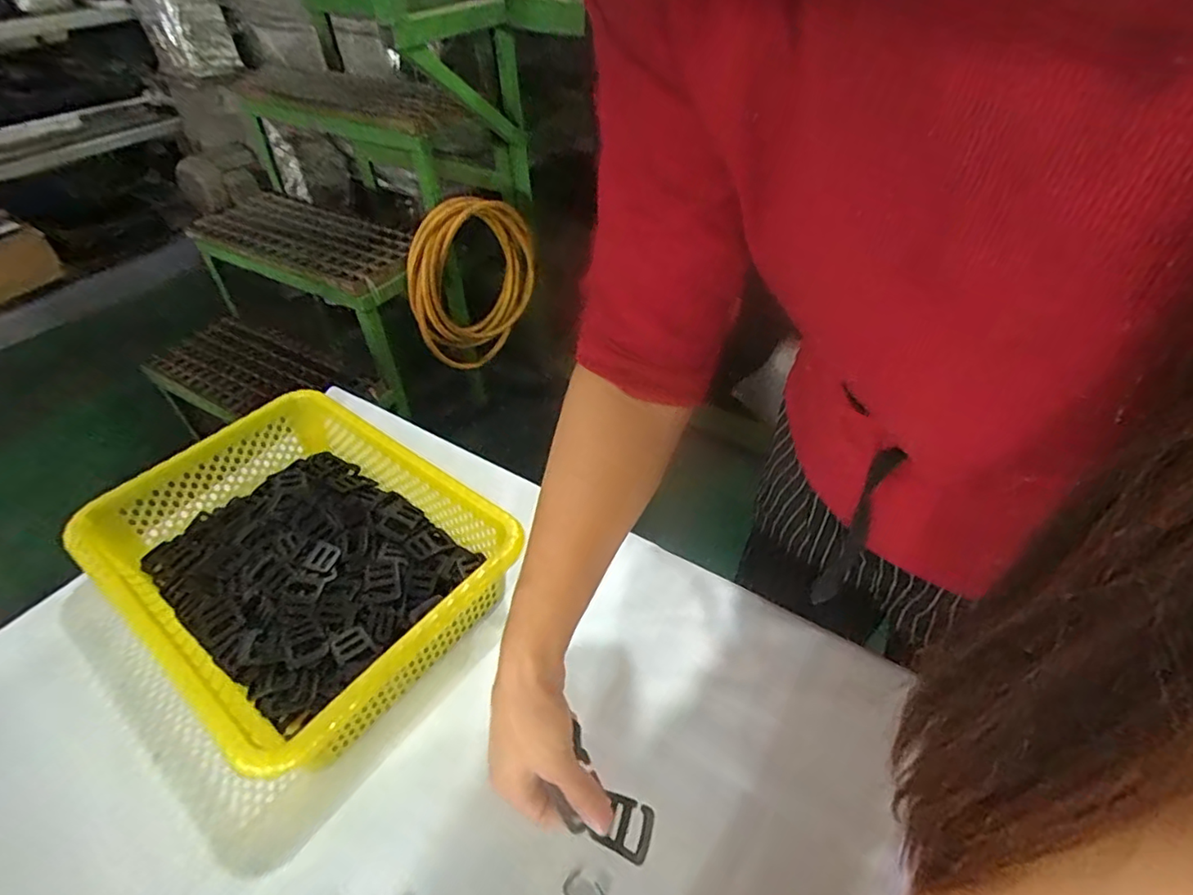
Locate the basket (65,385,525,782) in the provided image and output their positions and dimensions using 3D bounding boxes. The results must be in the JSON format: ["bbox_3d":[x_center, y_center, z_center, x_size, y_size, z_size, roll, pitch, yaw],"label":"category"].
[{"bbox_3d":[-0.263,0.103,0.550,0.349,0.103,0.245,28,52,28],"label":"basket"}]

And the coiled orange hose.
[{"bbox_3d":[-0.295,-0.404,1.467,0.063,0.415,0.386,29,52,28],"label":"coiled orange hose"}]

